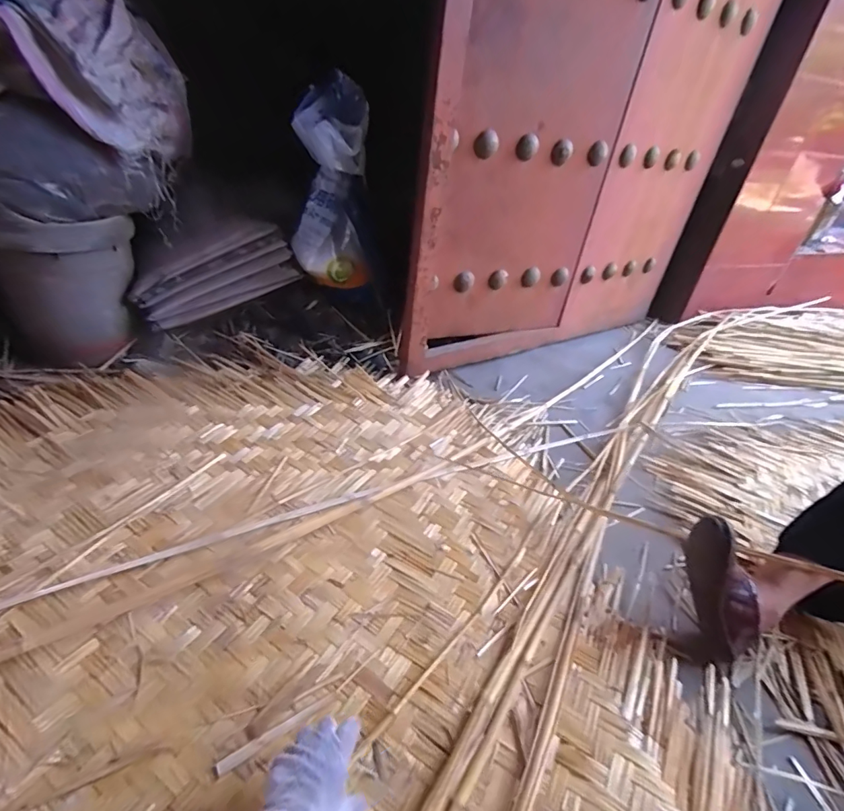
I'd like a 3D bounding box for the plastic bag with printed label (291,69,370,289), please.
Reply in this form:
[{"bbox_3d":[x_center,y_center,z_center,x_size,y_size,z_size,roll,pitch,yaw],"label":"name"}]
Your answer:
[{"bbox_3d":[-0.240,-0.549,1.190,0.178,0.469,0.139,14,37,7],"label":"plastic bag with printed label"}]

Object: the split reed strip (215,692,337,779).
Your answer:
[{"bbox_3d":[-0.180,0.413,0.574,0.153,0.004,0.015,-17,52,-32],"label":"split reed strip"}]

